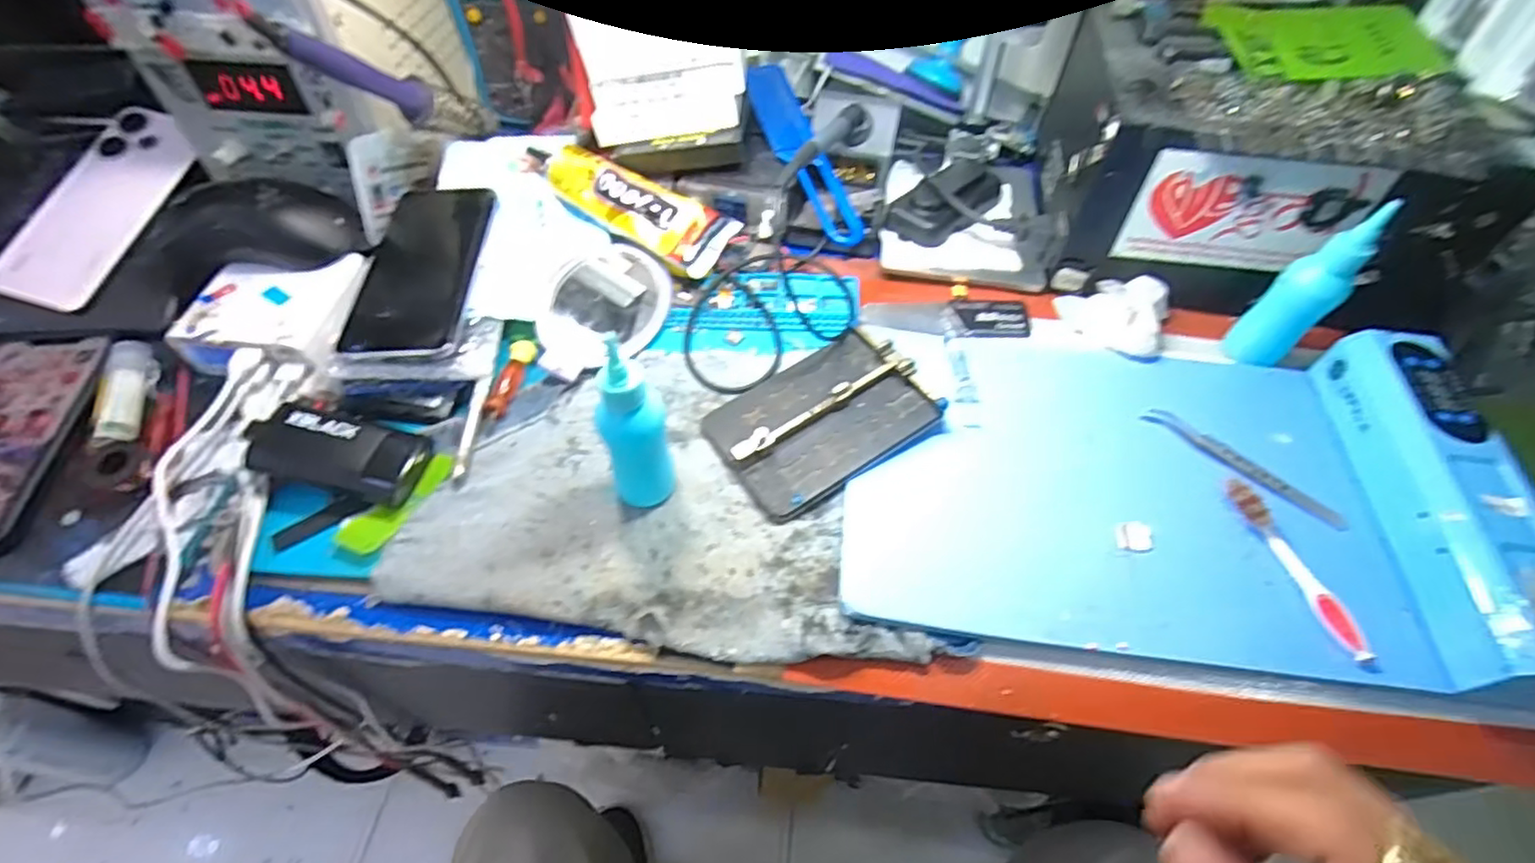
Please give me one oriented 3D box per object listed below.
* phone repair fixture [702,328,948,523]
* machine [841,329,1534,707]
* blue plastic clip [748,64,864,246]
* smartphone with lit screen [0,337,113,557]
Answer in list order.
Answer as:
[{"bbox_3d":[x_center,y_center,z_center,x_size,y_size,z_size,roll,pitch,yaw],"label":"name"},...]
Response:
[{"bbox_3d":[0.031,-0.013,0.406,0.124,0.023,0.092,-28,59,-21],"label":"phone repair fixture"},{"bbox_3d":[0.221,0.020,0.377,0.331,0.059,0.213,9,54,5],"label":"machine"},{"bbox_3d":[0.027,-0.221,0.522,0.041,0.010,0.183,-19,72,-15],"label":"blue plastic clip"},{"bbox_3d":[-0.459,0.003,0.398,0.082,0.009,0.151,-5,54,-6],"label":"smartphone with lit screen"}]

